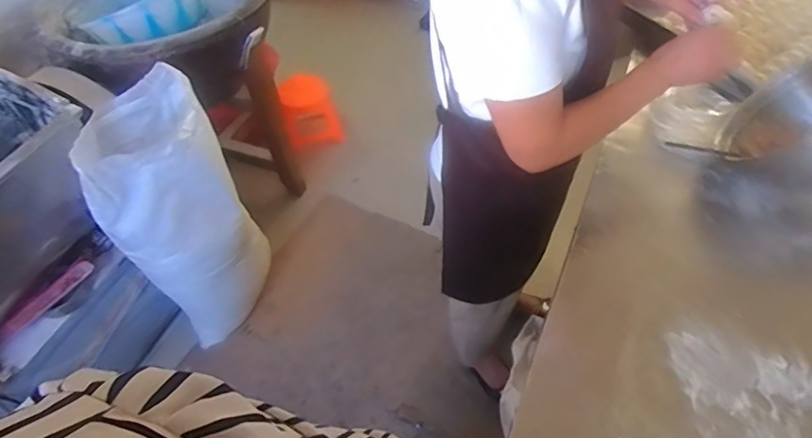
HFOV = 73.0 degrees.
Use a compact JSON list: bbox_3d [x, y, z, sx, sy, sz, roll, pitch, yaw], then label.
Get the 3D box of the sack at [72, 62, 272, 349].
[{"bbox_3d":[-0.583,0.007,1.464,0.310,0.647,0.284,-29,52,-18],"label":"sack"}]

